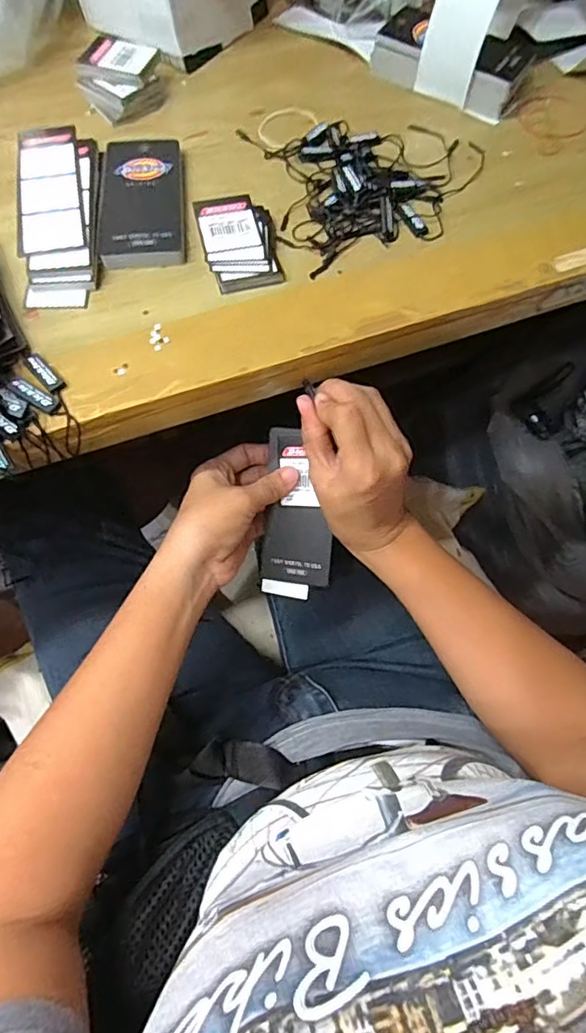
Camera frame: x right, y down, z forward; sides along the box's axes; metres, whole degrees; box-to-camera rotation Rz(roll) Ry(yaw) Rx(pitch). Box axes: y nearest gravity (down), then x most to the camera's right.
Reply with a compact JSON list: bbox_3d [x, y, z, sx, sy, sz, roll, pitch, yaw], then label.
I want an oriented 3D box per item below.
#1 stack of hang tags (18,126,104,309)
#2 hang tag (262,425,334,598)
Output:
[{"bbox_3d":[-0.146,-0.194,0.341,0.049,0.014,0.142,-8,68,-5],"label":"stack of hang tags"},{"bbox_3d":[0.005,0.000,0.380,0.049,0.005,0.118,7,103,10],"label":"hang tag"}]

